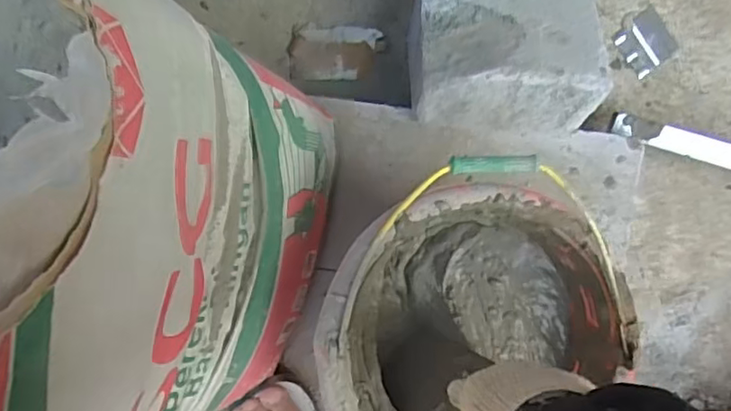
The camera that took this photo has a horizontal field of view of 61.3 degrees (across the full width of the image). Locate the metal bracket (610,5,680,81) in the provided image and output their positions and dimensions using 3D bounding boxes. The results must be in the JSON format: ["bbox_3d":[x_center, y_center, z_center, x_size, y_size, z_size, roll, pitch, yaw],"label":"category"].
[{"bbox_3d":[0.382,-0.220,0.838,0.074,0.005,0.073,-37,96,0],"label":"metal bracket"}]

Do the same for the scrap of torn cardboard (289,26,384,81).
[{"bbox_3d":[-0.036,-0.194,0.791,0.118,0.012,0.065,-1,95,-4],"label":"scrap of torn cardboard"}]

